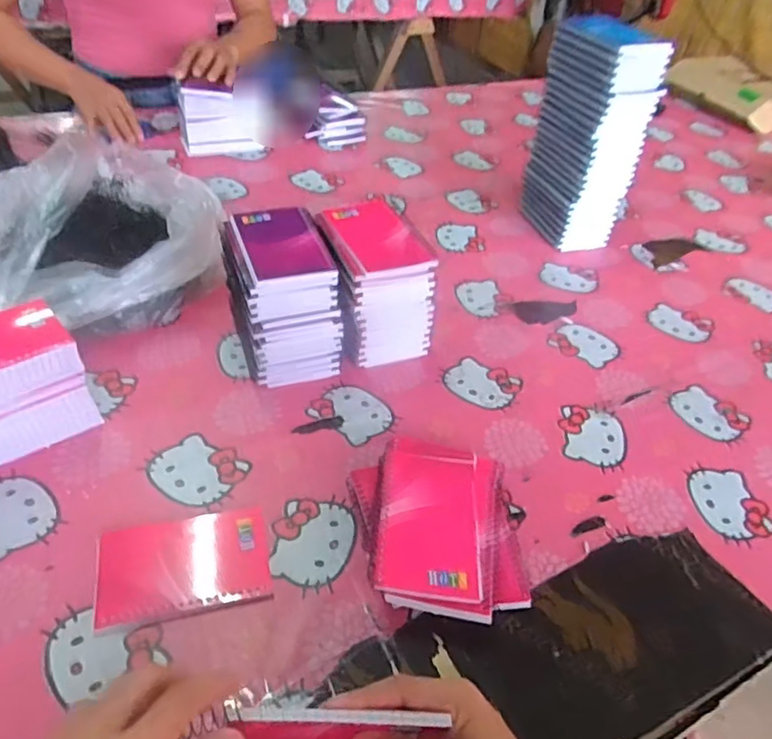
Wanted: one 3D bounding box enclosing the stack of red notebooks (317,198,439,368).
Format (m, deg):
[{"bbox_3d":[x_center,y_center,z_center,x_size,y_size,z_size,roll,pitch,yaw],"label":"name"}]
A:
[{"bbox_3d":[-0.019,-0.091,0.671,0.102,0.135,0.132,-15,47,-22],"label":"stack of red notebooks"}]

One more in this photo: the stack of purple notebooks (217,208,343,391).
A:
[{"bbox_3d":[-0.111,-0.075,0.640,0.096,0.132,0.131,-12,45,-19],"label":"stack of purple notebooks"}]

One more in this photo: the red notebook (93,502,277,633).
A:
[{"bbox_3d":[-0.161,0.156,0.480,0.129,0.008,0.083,-8,44,-15],"label":"red notebook"}]

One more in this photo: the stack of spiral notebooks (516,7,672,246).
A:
[{"bbox_3d":[0.282,-0.320,0.842,0.102,0.285,0.135,-9,45,-17],"label":"stack of spiral notebooks"}]

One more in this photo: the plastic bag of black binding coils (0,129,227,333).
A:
[{"bbox_3d":[-0.338,-0.146,0.684,0.262,0.135,0.230,-26,51,-30],"label":"plastic bag of black binding coils"}]

